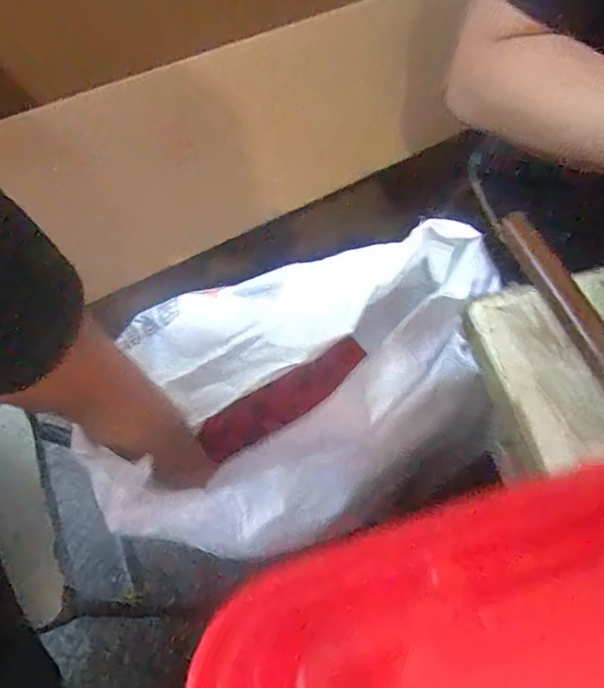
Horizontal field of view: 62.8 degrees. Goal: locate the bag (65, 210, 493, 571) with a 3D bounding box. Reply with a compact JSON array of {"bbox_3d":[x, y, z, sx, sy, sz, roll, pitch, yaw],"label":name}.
[{"bbox_3d":[0.005,0.030,0.454,0.334,0.173,0.241,-9,65,-6],"label":"bag"}]

